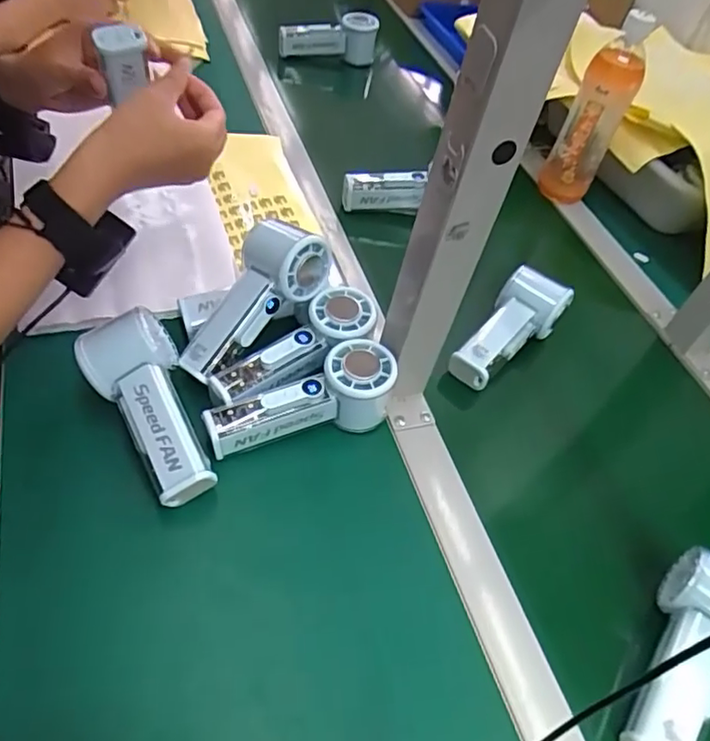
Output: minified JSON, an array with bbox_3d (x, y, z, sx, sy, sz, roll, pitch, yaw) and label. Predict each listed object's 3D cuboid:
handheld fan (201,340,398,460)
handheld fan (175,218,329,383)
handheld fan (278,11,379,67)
[{"bbox_3d":[-0.043,0.022,0.476,0.149,0.059,0.055,-8,52,-21],"label":"handheld fan"},{"bbox_3d":[-0.088,-0.057,0.505,0.065,0.061,0.150,36,81,21],"label":"handheld fan"},{"bbox_3d":[-0.040,-0.509,0.928,0.151,0.061,0.042,-7,52,-19],"label":"handheld fan"}]

